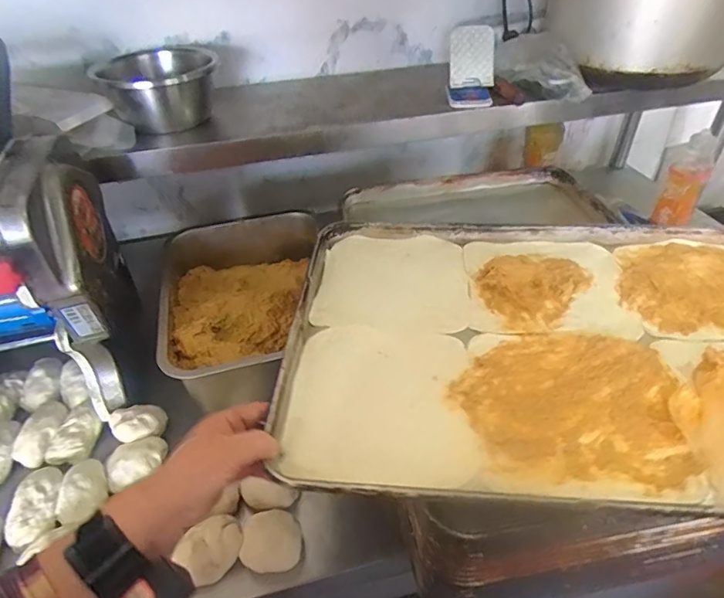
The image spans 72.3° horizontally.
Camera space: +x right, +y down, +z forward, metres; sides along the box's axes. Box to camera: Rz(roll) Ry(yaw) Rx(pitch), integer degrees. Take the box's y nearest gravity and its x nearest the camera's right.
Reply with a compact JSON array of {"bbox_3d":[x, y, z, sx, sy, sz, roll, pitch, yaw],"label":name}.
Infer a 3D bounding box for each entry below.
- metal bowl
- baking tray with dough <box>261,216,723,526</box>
[{"bbox_3d":[-0.315,-0.331,0.793,0.179,0.091,0.203,-19,43,-19],"label":"metal bowl"},{"bbox_3d":[0.227,0.033,0.540,0.588,0.033,0.419,3,40,6],"label":"baking tray with dough"}]

